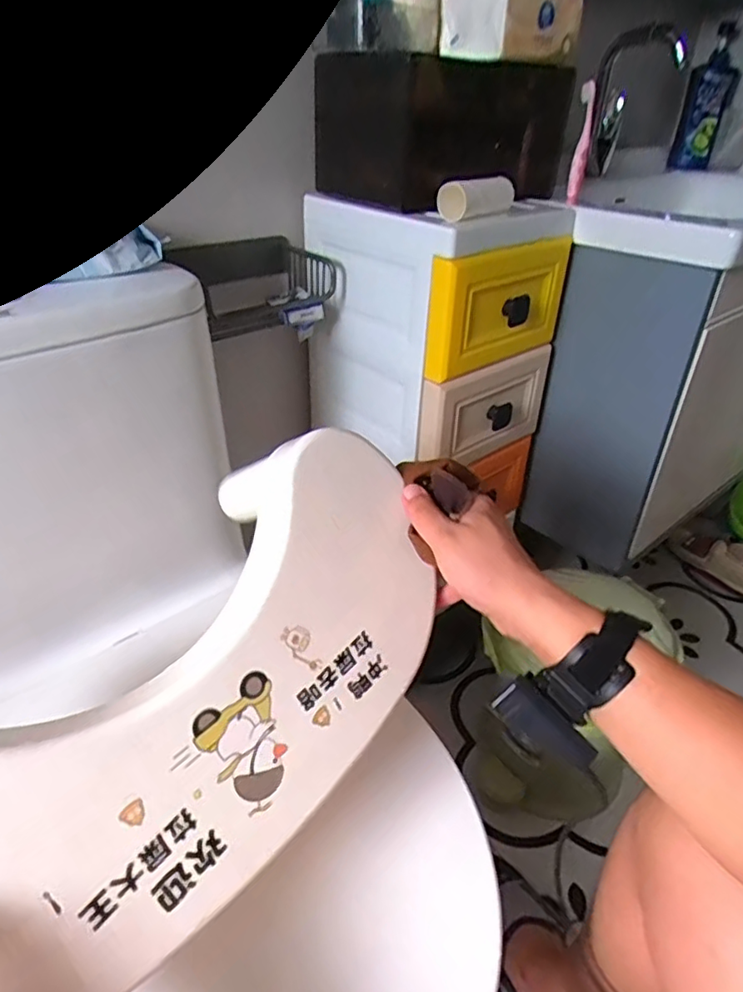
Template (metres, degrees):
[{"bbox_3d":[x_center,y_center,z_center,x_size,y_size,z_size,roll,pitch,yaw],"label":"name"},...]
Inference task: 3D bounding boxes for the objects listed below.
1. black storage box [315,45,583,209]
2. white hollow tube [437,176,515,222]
[{"bbox_3d":[0.081,-0.471,0.757,0.224,0.140,0.274,27,41,34],"label":"black storage box"},{"bbox_3d":[0.121,-0.349,0.682,0.037,0.037,0.113,27,41,34],"label":"white hollow tube"}]

